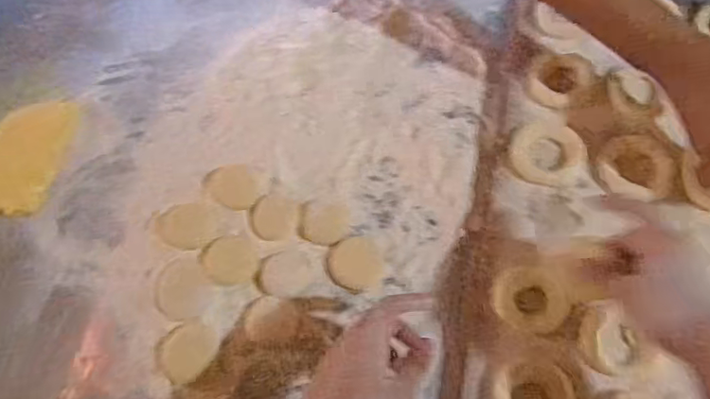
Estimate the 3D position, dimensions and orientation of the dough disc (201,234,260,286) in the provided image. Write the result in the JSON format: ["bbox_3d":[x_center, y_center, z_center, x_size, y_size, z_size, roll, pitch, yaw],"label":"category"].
[{"bbox_3d":[-0.123,0.059,0.573,0.055,0.004,0.049,9,67,8],"label":"dough disc"}]

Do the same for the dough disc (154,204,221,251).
[{"bbox_3d":[-0.172,0.026,0.591,0.065,0.004,0.048,10,67,8],"label":"dough disc"}]

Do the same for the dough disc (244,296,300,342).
[{"bbox_3d":[-0.079,0.113,0.551,0.050,0.005,0.041,-7,66,0],"label":"dough disc"}]

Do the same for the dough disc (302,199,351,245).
[{"bbox_3d":[-0.029,0.022,0.587,0.046,0.007,0.048,-1,66,3],"label":"dough disc"}]

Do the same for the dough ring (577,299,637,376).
[{"bbox_3d":[0.217,0.118,0.498,0.044,0.010,0.058,-13,66,-2],"label":"dough ring"}]

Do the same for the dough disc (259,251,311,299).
[{"bbox_3d":[-0.068,0.072,0.560,0.048,0.004,0.044,0,66,3],"label":"dough disc"}]

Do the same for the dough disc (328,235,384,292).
[{"bbox_3d":[0.001,0.063,0.571,0.050,0.006,0.052,-1,66,3],"label":"dough disc"}]

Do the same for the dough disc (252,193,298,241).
[{"bbox_3d":[-0.081,0.018,0.588,0.047,0.004,0.049,-1,66,3],"label":"dough disc"}]

